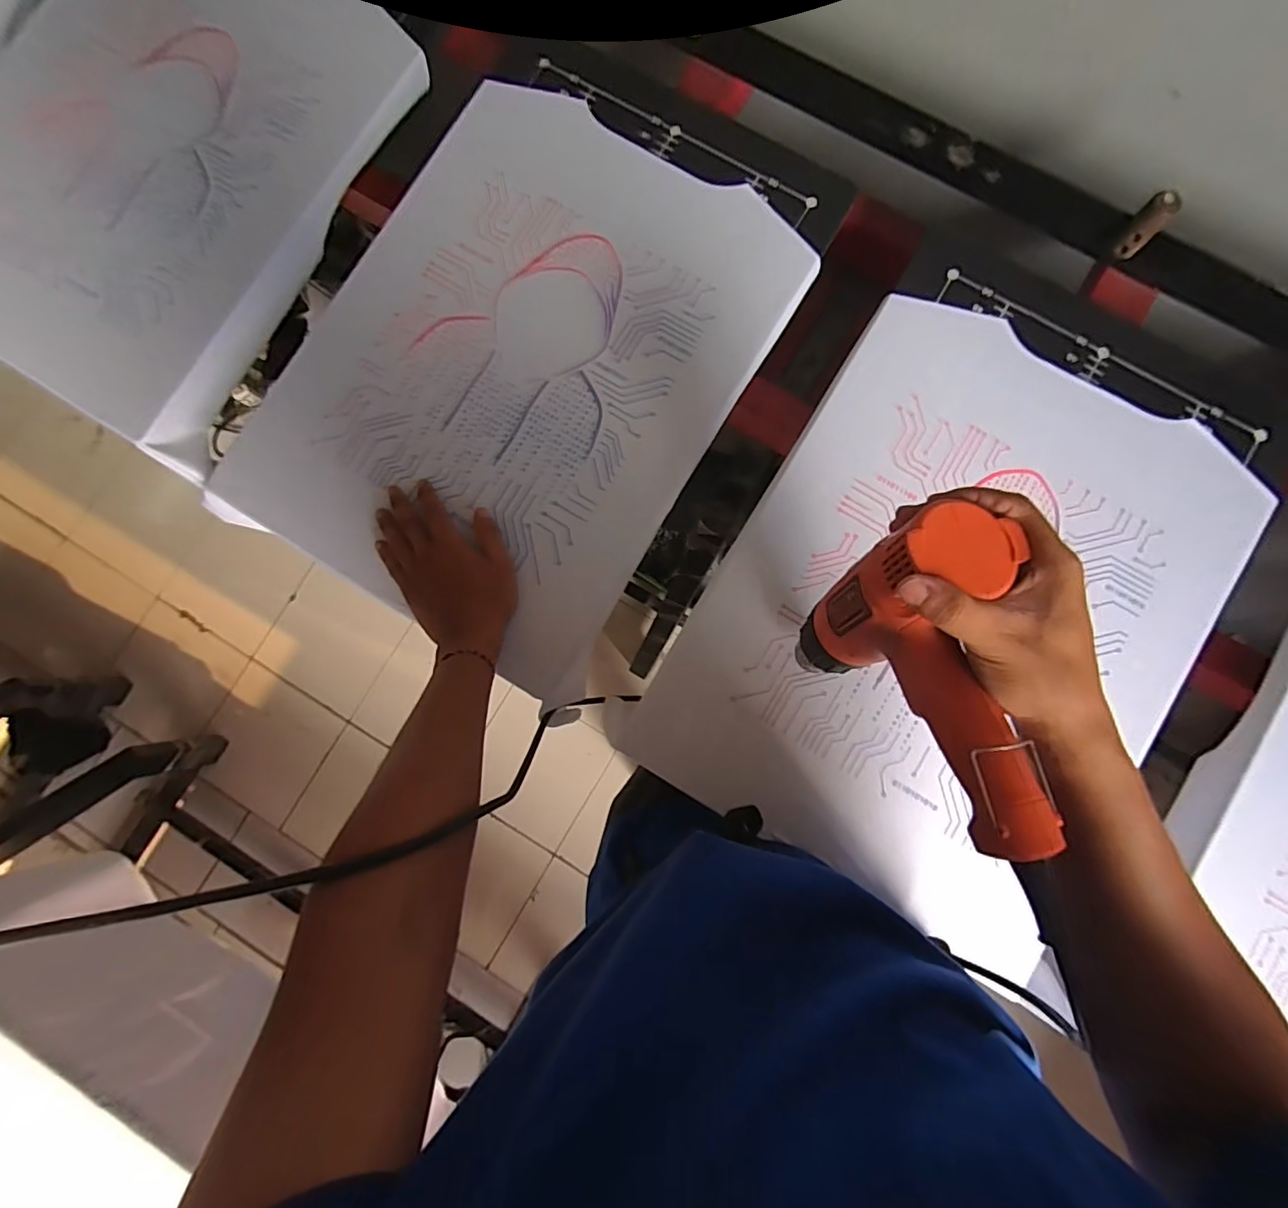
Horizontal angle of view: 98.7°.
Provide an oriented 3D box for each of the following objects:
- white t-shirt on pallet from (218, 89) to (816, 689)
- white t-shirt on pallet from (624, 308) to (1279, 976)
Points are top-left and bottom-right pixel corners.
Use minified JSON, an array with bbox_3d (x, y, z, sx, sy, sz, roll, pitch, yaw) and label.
[{"bbox_3d":[-0.123,-0.235,0.548,0.409,0.026,0.519,29,85,4],"label":"white t-shirt on pallet"},{"bbox_3d":[0.284,0.003,0.501,0.392,0.011,0.519,32,85,4],"label":"white t-shirt on pallet"}]

